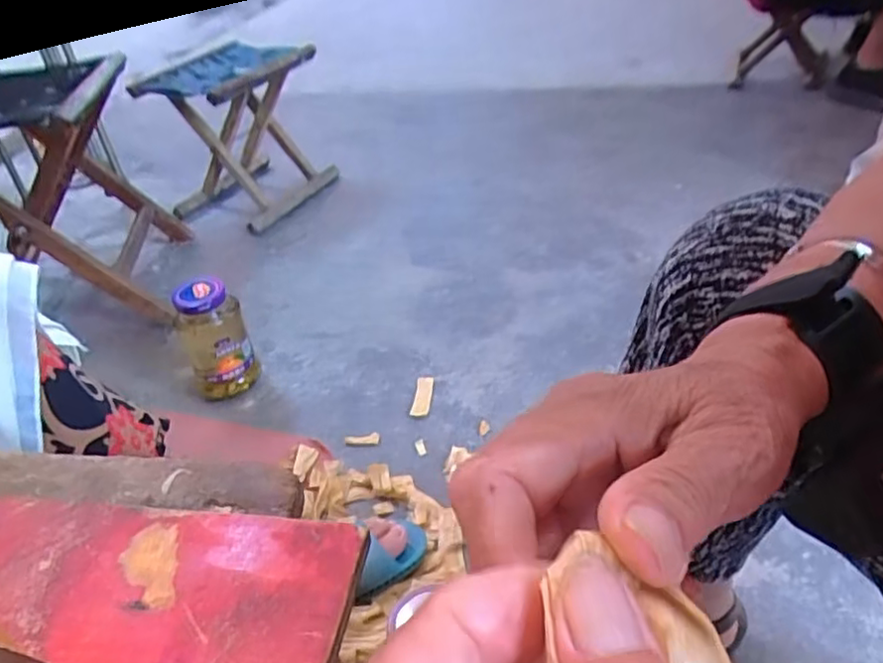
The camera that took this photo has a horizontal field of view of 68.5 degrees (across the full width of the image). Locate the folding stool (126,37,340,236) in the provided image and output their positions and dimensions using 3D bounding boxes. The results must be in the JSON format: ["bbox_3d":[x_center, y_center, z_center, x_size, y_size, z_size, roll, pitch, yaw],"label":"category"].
[{"bbox_3d":[-0.403,-0.404,1.340,0.272,0.309,0.267,17,44,27],"label":"folding stool"}]

